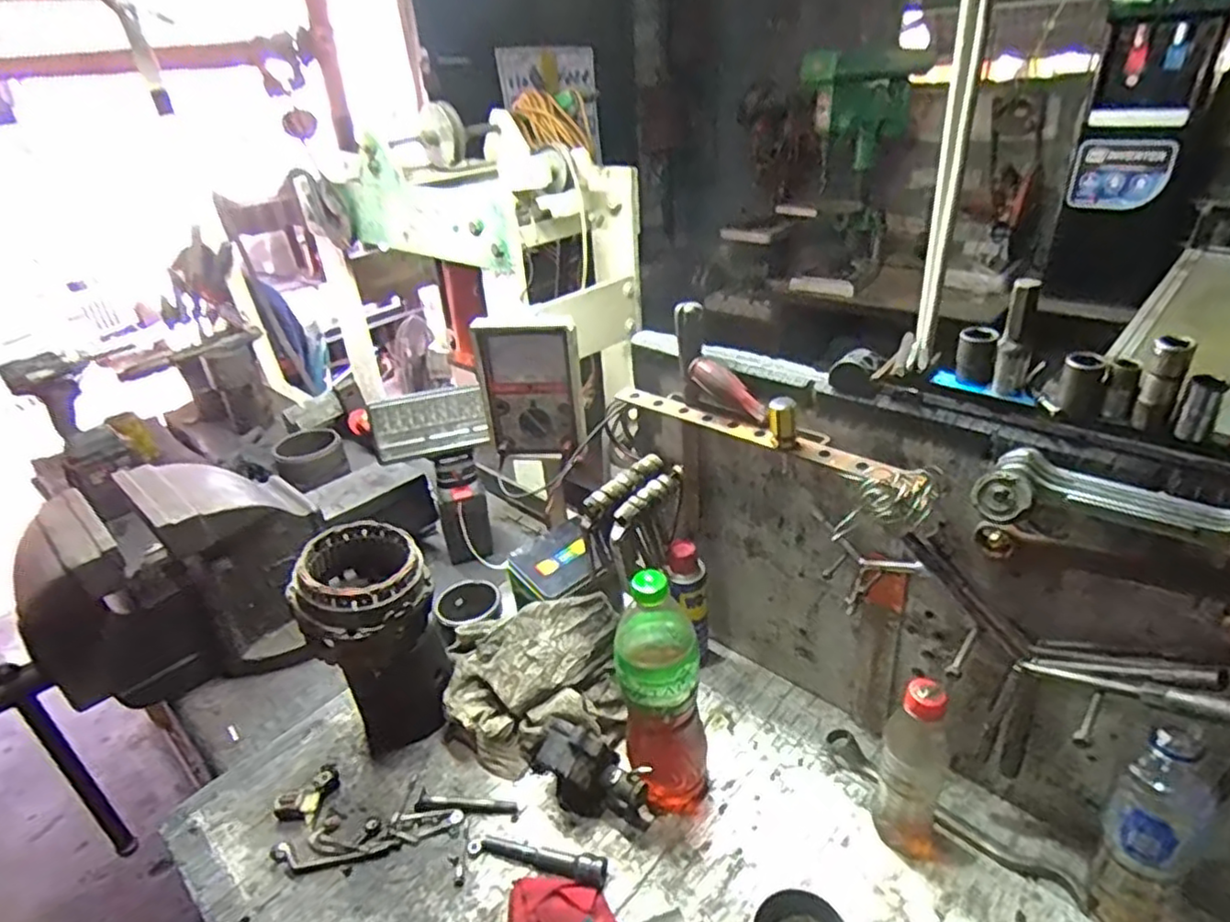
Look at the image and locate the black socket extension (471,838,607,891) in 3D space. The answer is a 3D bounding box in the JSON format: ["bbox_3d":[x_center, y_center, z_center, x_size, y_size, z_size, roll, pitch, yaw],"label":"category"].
[{"bbox_3d":[-0.075,0.377,0.647,0.139,0.023,0.027,7,33,18],"label":"black socket extension"}]

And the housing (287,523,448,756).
[{"bbox_3d":[-0.265,0.203,0.763,0.132,0.241,0.131,-25,36,-30],"label":"housing"}]

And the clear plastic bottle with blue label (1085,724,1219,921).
[{"bbox_3d":[0.428,0.290,0.534,0.071,0.210,0.063,-22,35,-27],"label":"clear plastic bottle with blue label"}]

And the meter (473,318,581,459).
[{"bbox_3d":[-0.106,-0.084,0.823,0.129,0.166,0.042,4,34,17],"label":"meter"}]

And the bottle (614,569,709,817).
[{"bbox_3d":[0.044,0.221,0.657,0.081,0.271,0.085,-5,31,-2],"label":"bottle"}]

